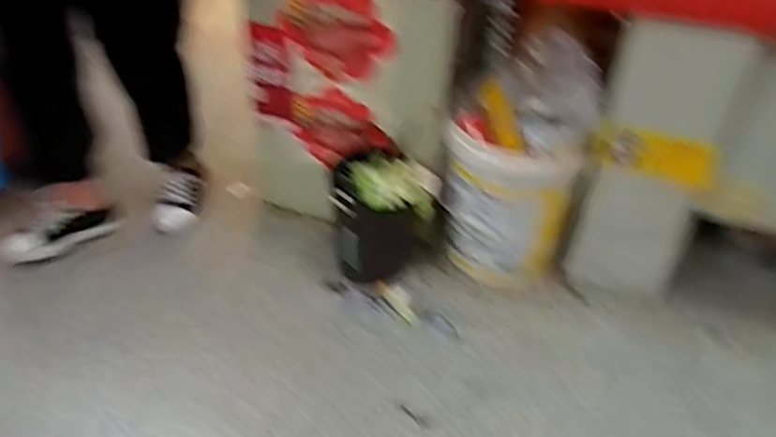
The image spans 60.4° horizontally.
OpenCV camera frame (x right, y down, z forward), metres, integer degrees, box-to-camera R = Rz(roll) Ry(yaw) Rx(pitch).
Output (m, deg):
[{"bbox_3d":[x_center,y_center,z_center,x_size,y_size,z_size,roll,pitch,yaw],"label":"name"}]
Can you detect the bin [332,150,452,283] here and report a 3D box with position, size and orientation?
[{"bbox_3d":[-0.010,-0.012,1.449,0.216,0.246,0.178,-6,41,-10],"label":"bin"}]

